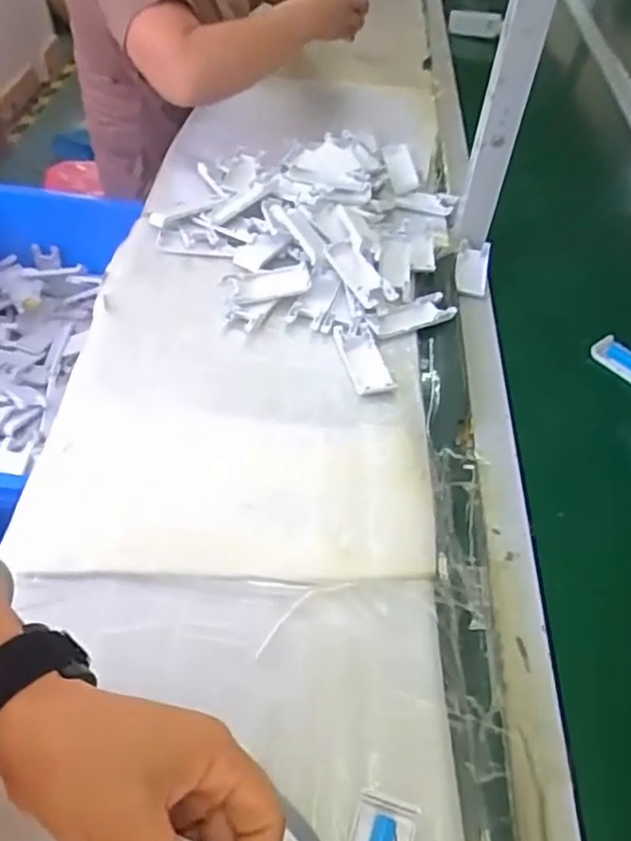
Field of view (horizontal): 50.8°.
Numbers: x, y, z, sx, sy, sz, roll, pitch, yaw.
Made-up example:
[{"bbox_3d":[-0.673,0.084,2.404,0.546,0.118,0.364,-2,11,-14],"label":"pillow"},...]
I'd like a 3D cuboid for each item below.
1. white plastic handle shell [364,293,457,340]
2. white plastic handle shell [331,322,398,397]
[{"bbox_3d":[0.107,-0.122,0.764,0.105,0.012,0.041,-16,53,-19],"label":"white plastic handle shell"},{"bbox_3d":[0.051,-0.068,0.711,0.044,0.009,0.104,-7,50,-12],"label":"white plastic handle shell"}]

